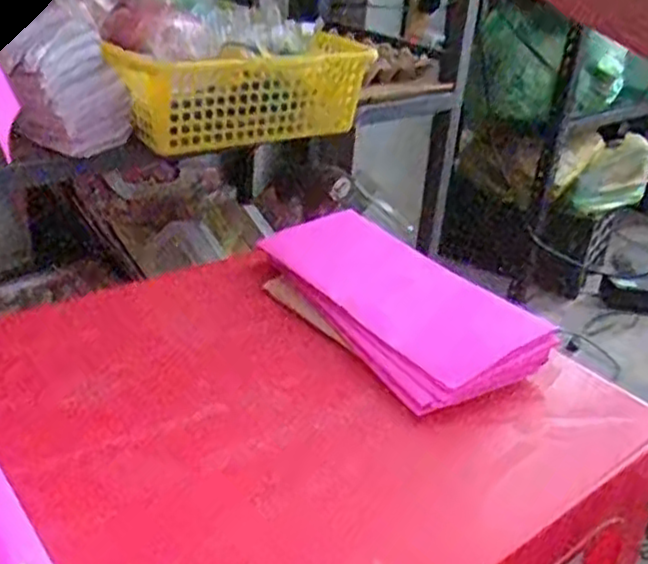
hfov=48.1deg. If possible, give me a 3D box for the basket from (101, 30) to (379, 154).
[{"bbox_3d":[-0.091,-0.239,0.915,0.311,0.107,0.097,-17,35,-35],"label":"basket"}]

